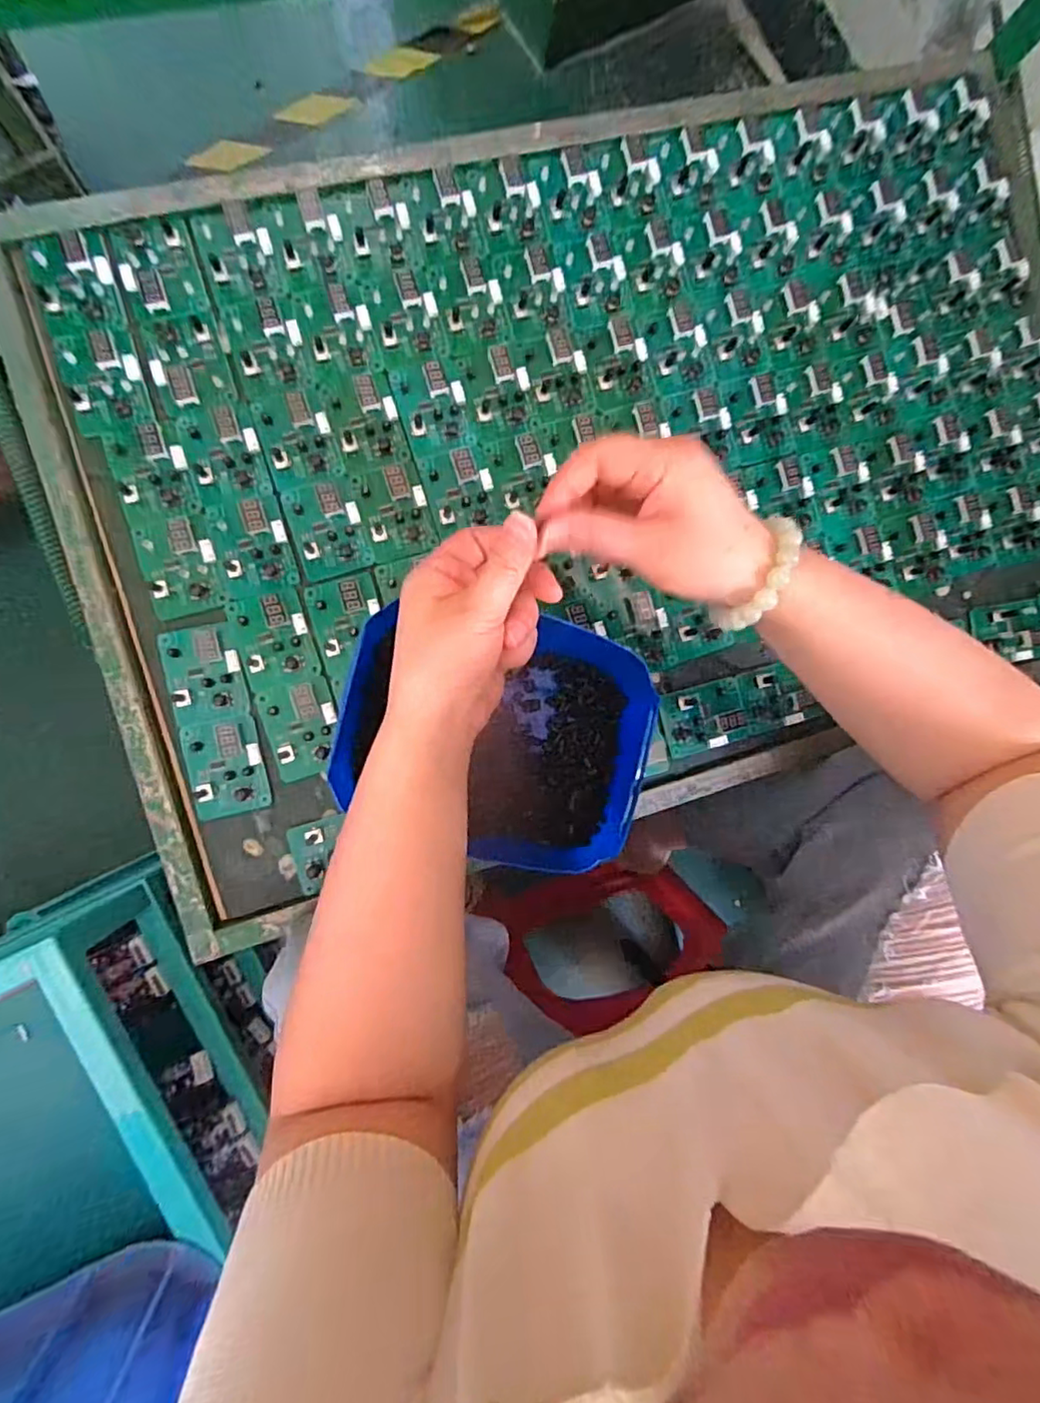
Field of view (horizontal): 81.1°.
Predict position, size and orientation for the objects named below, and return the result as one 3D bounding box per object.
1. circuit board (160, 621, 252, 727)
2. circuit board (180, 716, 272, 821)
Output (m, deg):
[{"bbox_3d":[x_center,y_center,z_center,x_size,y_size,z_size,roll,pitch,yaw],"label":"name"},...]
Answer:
[{"bbox_3d":[-0.231,-0.020,0.443,0.051,0.009,0.069,-14,92,-8],"label":"circuit board"},{"bbox_3d":[-0.215,0.049,0.443,0.051,0.009,0.070,-11,91,-8],"label":"circuit board"}]

